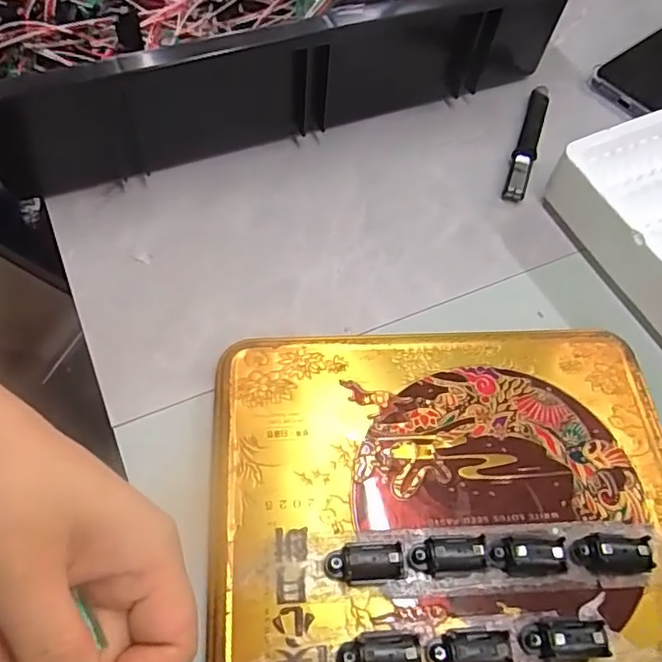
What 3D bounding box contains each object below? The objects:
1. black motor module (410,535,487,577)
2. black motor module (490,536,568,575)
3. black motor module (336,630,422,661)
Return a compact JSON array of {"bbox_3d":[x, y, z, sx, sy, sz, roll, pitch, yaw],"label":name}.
[{"bbox_3d":[0.054,0.103,0.269,0.034,0.014,0.015,-1,60,-5],"label":"black motor module"},{"bbox_3d":[0.091,0.103,0.270,0.033,0.014,0.014,1,59,11],"label":"black motor module"},{"bbox_3d":[0.021,0.137,0.248,0.034,0.011,0.018,-2,60,-5],"label":"black motor module"}]

